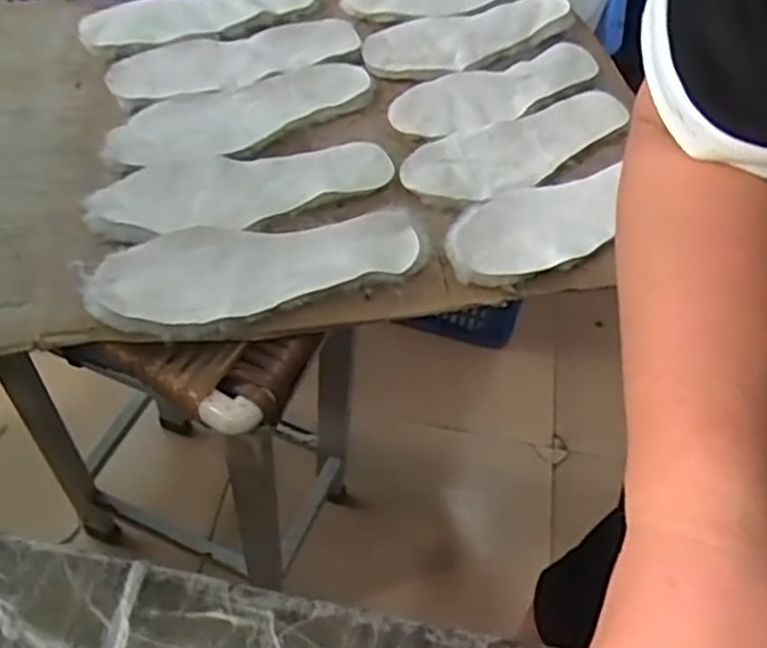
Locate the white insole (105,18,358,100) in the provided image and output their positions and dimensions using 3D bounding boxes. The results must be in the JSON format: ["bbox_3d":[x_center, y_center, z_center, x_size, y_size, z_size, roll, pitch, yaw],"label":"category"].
[{"bbox_3d":[-0.145,-0.272,0.768,0.264,0.014,0.082,-19,55,-20],"label":"white insole"}]

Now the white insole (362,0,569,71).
[{"bbox_3d":[0.105,-0.333,0.854,0.279,0.013,0.085,-22,58,-21],"label":"white insole"}]

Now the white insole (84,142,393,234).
[{"bbox_3d":[-0.117,-0.121,0.663,0.266,0.019,0.090,-15,55,-16],"label":"white insole"}]

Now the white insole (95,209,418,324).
[{"bbox_3d":[-0.094,-0.050,0.607,0.252,0.019,0.082,-11,54,-14],"label":"white insole"}]

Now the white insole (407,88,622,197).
[{"bbox_3d":[0.137,-0.175,0.737,0.260,0.013,0.095,-22,58,-21],"label":"white insole"}]

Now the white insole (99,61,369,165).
[{"bbox_3d":[-0.130,-0.208,0.723,0.271,0.013,0.084,-27,60,-24],"label":"white insole"}]

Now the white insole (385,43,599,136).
[{"bbox_3d":[0.124,-0.248,0.795,0.266,0.012,0.088,-24,59,-22],"label":"white insole"}]

